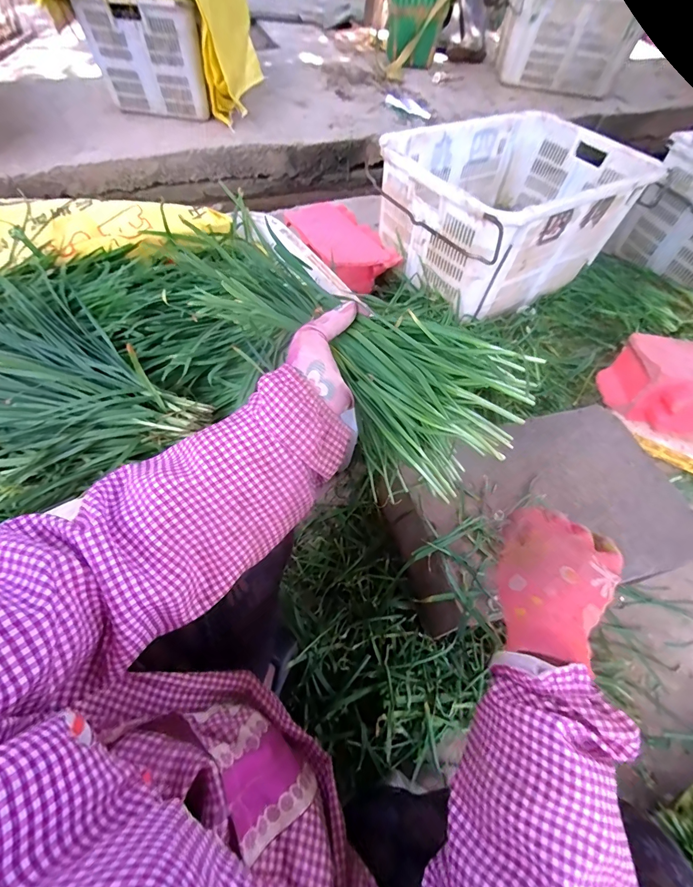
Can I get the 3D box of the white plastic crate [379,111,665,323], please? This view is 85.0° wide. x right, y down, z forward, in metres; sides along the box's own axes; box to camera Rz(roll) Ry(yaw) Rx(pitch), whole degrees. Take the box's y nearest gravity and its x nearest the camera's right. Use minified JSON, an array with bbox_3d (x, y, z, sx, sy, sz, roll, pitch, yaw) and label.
[{"bbox_3d":[0.465,-0.689,1.109,0.682,0.323,0.465,-27,65,-20],"label":"white plastic crate"}]

